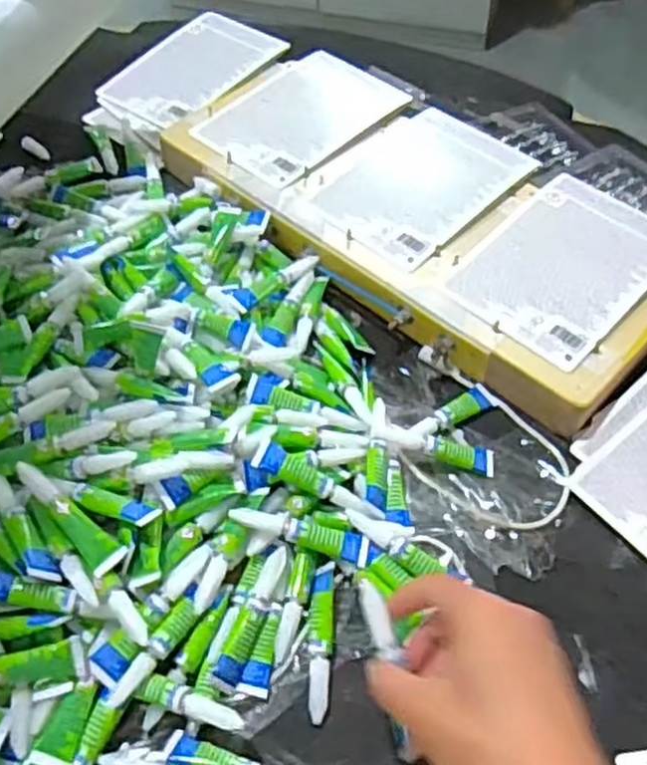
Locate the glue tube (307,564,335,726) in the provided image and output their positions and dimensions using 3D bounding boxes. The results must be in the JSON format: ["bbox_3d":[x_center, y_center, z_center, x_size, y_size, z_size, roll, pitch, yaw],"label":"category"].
[{"bbox_3d":[-0.001,0.141,0.425,0.014,0.008,0.083,1,51,2],"label":"glue tube"}]

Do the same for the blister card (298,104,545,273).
[{"bbox_3d":[0.078,-0.162,0.617,0.124,0.008,0.167,38,63,26],"label":"blister card"}]

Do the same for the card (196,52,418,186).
[{"bbox_3d":[-0.019,-0.236,0.676,0.122,0.007,0.169,36,63,25],"label":"card"}]

